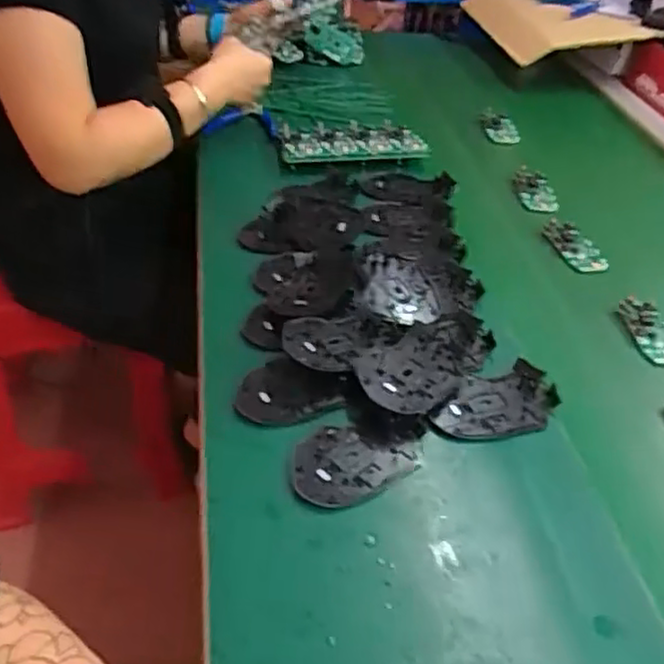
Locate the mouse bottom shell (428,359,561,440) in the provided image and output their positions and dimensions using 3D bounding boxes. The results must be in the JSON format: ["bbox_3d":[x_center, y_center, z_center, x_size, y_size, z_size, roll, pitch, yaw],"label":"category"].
[{"bbox_3d":[0.139,0.062,0.593,0.115,0.014,0.066,-13,44,-20],"label":"mouse bottom shell"}]

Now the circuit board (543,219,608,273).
[{"bbox_3d":[0.281,-0.105,0.817,0.040,0.011,0.098,-15,45,-21],"label":"circuit board"}]

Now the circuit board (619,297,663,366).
[{"bbox_3d":[0.324,-0.003,0.698,0.044,0.010,0.086,-2,41,-8],"label":"circuit board"}]

